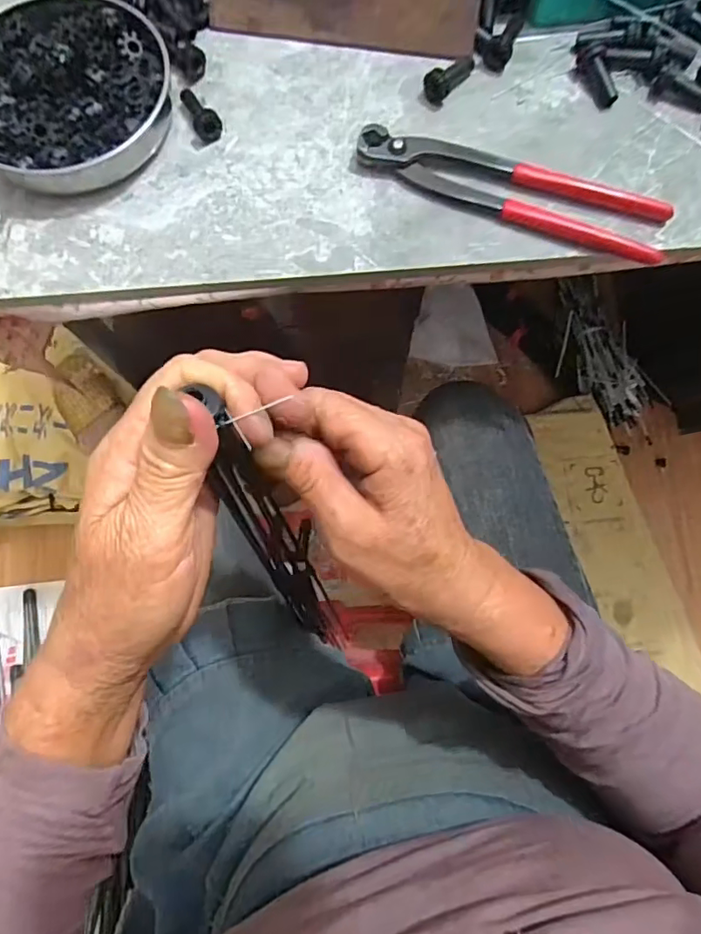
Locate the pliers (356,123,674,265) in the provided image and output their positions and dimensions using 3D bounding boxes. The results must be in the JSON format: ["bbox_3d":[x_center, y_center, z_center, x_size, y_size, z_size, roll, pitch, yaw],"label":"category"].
[{"bbox_3d":[0.100,-0.174,0.348,0.196,0.016,0.043,14,79,4],"label":"pliers"}]

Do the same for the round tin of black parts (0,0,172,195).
[{"bbox_3d":[-0.185,-0.247,0.357,0.128,0.028,0.137,26,80,6],"label":"round tin of black parts"}]

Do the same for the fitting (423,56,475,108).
[{"bbox_3d":[0.067,-0.261,0.370,0.016,0.017,0.043,42,68,9],"label":"fitting"}]

